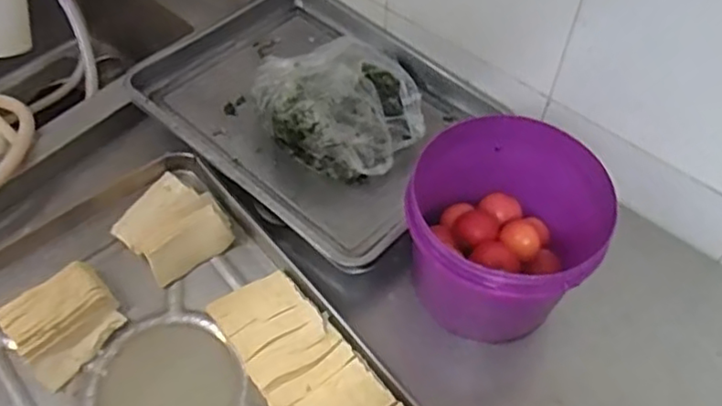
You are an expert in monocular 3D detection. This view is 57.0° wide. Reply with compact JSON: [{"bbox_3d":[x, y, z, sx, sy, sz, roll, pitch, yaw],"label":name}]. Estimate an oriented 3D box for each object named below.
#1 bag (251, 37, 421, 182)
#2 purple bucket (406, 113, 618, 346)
[{"bbox_3d":[-0.029,-0.138,0.954,0.231,0.123,0.189,-13,55,-11],"label":"bag"},{"bbox_3d":[0.179,0.026,0.844,0.229,0.182,0.267,20,55,12],"label":"purple bucket"}]

